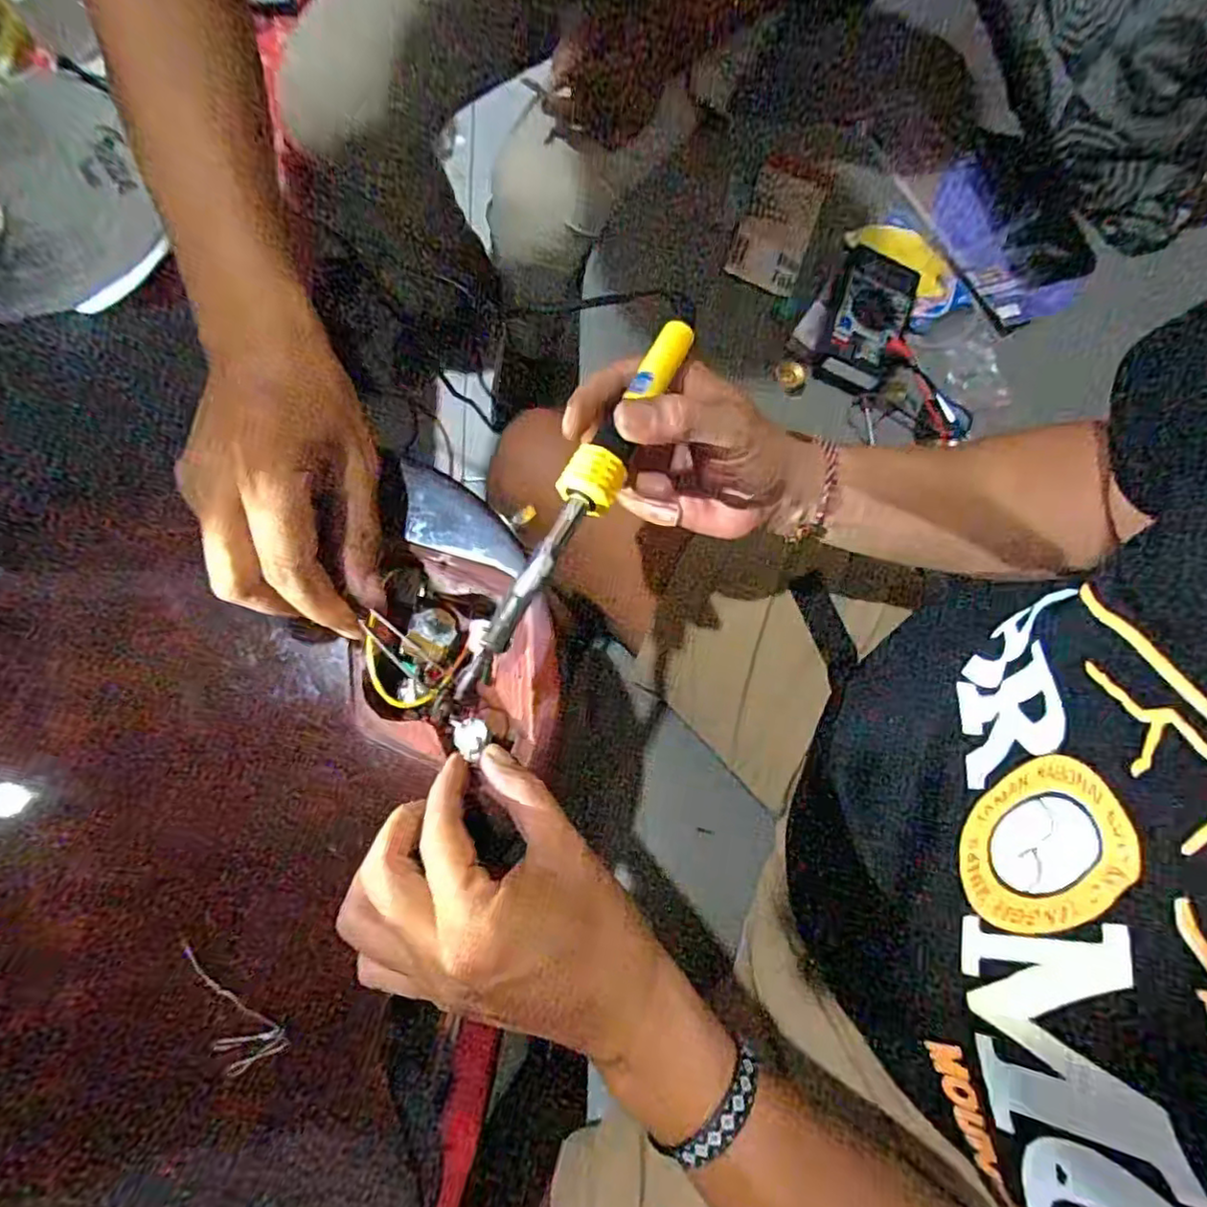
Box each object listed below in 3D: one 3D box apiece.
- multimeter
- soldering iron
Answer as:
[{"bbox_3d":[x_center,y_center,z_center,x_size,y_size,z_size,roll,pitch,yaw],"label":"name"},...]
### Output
[{"bbox_3d":[0.240,-0.257,0.598,0.071,0.040,0.131,19,75,4],"label":"multimeter"},{"bbox_3d":[-0.011,-0.045,0.289,0.025,0.019,0.217,26,71,6],"label":"soldering iron"}]

